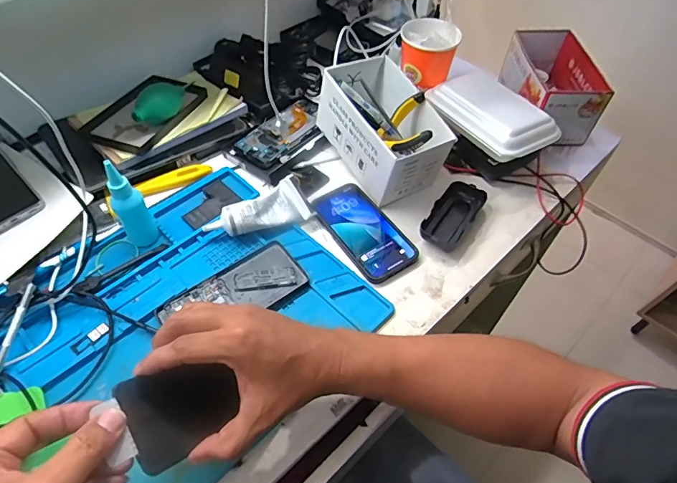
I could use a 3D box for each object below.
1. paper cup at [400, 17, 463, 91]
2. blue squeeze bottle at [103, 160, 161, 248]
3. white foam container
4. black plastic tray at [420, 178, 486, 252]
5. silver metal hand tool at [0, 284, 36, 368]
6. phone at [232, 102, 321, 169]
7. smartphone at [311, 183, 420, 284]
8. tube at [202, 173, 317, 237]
[{"bbox_3d":[0.134,-0.281,0.647,0.082,0.068,0.075,1,53,-1],"label":"paper cup"},{"bbox_3d":[-0.242,-0.042,0.501,0.035,0.116,0.028,-27,58,-20],"label":"blue squeeze bottle"},{"bbox_3d":[0.212,-0.180,0.600,0.110,0.040,0.176,-30,59,-22],"label":"white foam container"},{"bbox_3d":[0.148,-0.033,0.566,0.052,0.023,0.110,30,58,19],"label":"black plastic tray"},{"bbox_3d":[-0.335,0.098,0.438,0.010,0.012,0.112,7,67,4],"label":"silver metal hand tool"},{"bbox_3d":[-0.086,-0.162,0.656,0.080,0.019,0.138,38,61,24],"label":"phone"},{"bbox_3d":[0.034,-0.015,0.556,0.076,0.015,0.144,-28,59,-21],"label":"smartphone"},{"bbox_3d":[-0.102,-0.041,0.546,0.134,0.036,0.053,-14,55,-11],"label":"tube"}]

